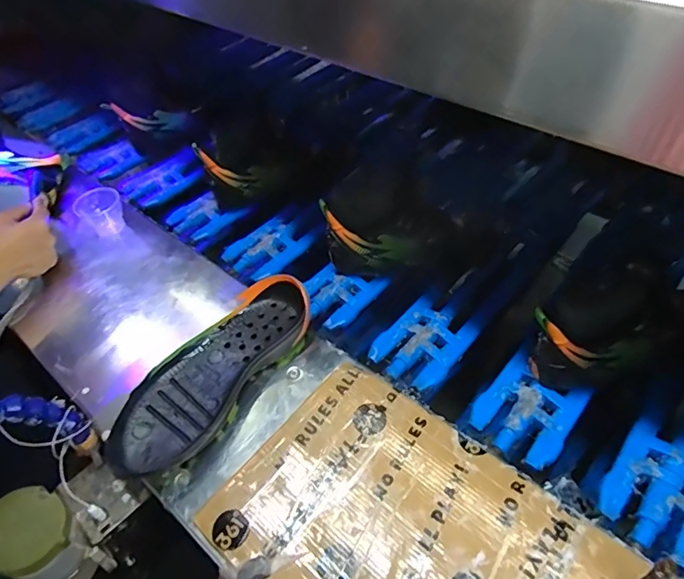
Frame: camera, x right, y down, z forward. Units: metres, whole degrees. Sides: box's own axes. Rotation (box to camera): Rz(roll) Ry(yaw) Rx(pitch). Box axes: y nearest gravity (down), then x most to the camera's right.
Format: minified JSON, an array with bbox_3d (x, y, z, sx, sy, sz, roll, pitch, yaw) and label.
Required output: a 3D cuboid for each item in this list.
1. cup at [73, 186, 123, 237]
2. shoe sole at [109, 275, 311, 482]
[{"bbox_3d":[-0.356,-0.112,0.735,0.062,0.056,0.051,-29,51,-20],"label":"cup"},{"bbox_3d":[-0.136,0.085,0.534,0.096,0.052,0.253,26,55,26],"label":"shoe sole"}]

